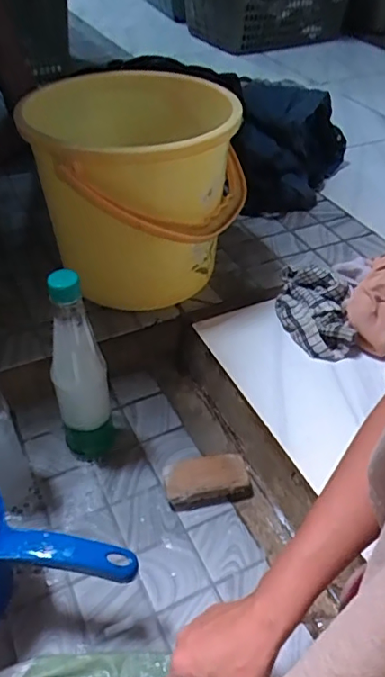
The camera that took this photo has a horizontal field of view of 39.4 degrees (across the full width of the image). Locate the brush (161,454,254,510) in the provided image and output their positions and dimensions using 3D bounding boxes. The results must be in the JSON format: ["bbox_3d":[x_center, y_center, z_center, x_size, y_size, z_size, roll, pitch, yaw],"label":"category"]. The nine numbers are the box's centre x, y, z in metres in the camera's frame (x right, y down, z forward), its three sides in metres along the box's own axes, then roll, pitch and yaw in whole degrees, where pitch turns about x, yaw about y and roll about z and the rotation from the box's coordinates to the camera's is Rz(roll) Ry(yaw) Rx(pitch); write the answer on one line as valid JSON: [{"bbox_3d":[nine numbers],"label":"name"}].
[{"bbox_3d":[0.016,0.165,0.625,0.096,0.036,0.047,-6,42,-10],"label":"brush"}]

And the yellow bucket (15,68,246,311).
[{"bbox_3d":[-0.079,-0.206,0.762,0.260,0.251,0.294,-8,43,-12],"label":"yellow bucket"}]

